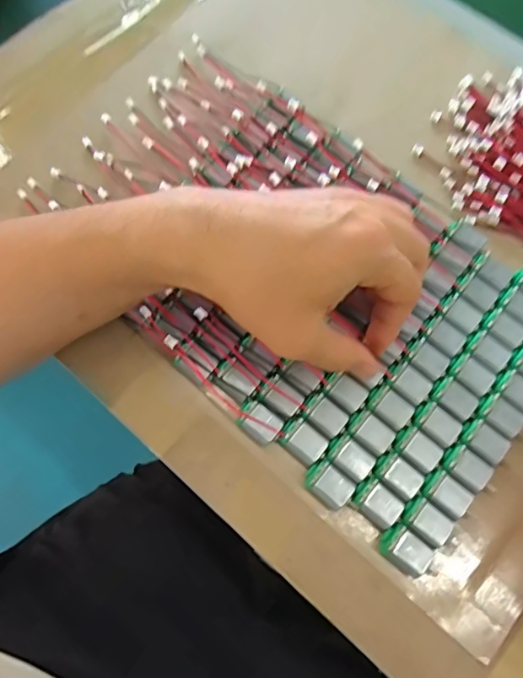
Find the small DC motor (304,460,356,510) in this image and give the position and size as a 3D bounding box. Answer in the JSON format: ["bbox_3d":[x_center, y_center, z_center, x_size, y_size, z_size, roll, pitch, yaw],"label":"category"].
[{"bbox_3d":[0.039,0.085,0.298,0.026,0.015,0.019,39,75,11],"label":"small DC motor"}]

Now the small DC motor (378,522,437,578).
[{"bbox_3d":[0.080,0.118,0.287,0.026,0.017,0.020,40,75,11],"label":"small DC motor"}]

